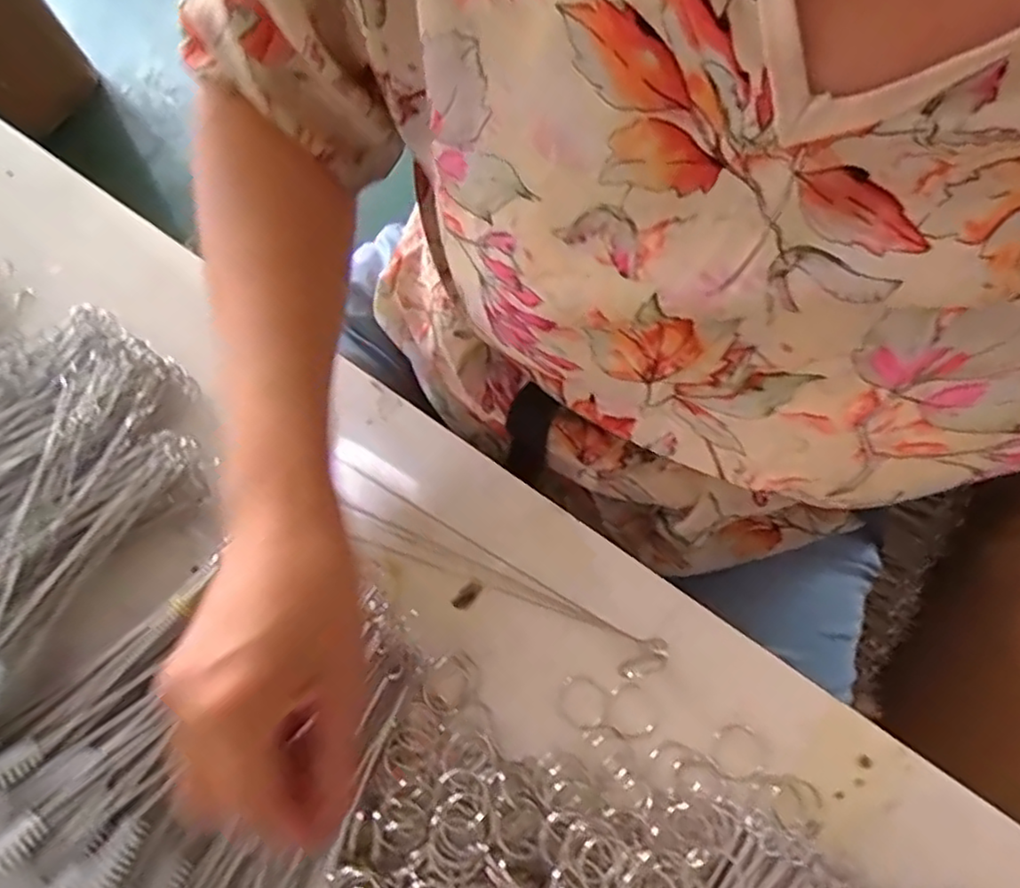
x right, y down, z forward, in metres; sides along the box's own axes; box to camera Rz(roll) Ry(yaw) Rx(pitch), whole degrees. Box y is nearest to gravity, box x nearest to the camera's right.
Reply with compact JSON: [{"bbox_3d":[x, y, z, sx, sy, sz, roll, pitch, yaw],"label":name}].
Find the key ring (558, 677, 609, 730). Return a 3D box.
[{"bbox_3d":[0.036,0.128,0.327,0.026,0.004,0.025,-1,71,2],"label":"key ring"}]

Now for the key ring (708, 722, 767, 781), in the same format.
[{"bbox_3d":[0.110,0.150,0.320,0.027,0.004,0.026,-1,71,2],"label":"key ring"}]

